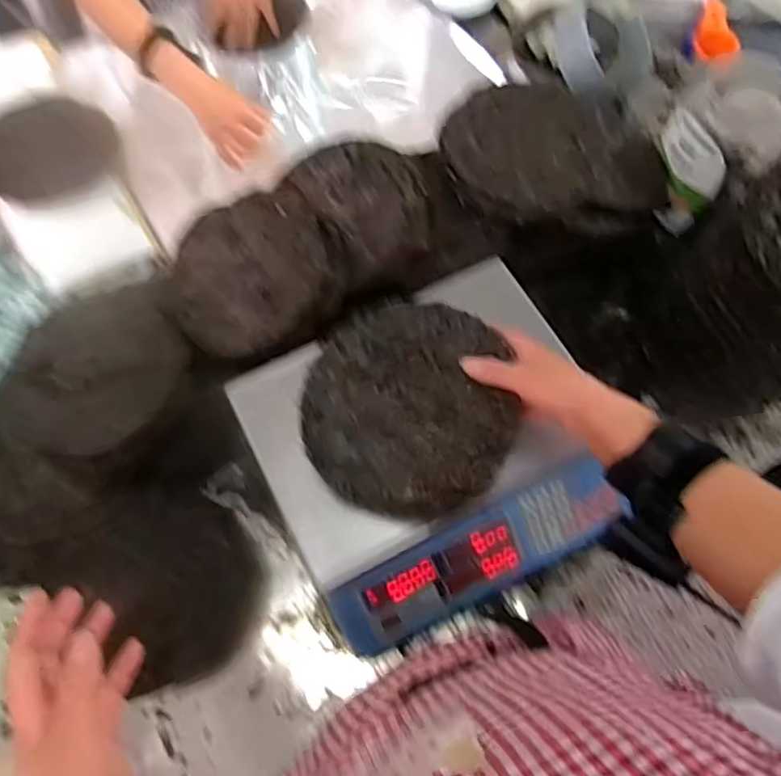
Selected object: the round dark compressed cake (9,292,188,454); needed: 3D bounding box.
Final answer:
[{"bbox_3d":[-0.339,-0.021,0.726,0.200,0.021,0.174,-43,74,-15],"label":"round dark compressed cake"}]

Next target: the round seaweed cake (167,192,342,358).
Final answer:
[{"bbox_3d":[-0.167,-0.136,0.757,0.193,0.030,0.193,-2,80,15],"label":"round seaweed cake"}]

